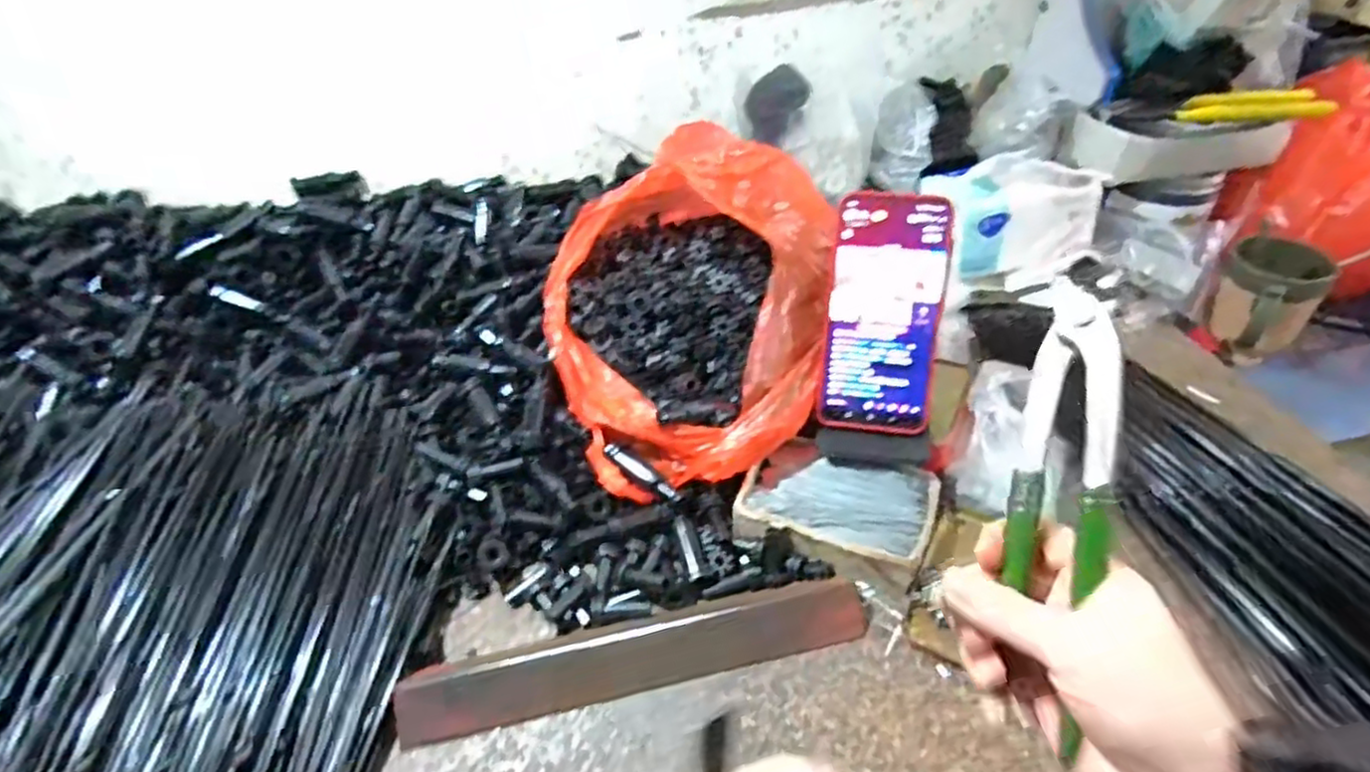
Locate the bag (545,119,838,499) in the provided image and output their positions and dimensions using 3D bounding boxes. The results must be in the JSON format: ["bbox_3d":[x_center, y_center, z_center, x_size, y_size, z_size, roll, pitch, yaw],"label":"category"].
[{"bbox_3d":[0.004,-0.068,0.547,0.206,0.152,0.273,5,43,10],"label":"bag"}]

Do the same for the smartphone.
[{"bbox_3d":[0.139,-0.050,0.493,0.081,0.162,0.009,5,10,12],"label":"smartphone"}]

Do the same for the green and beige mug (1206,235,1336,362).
[{"bbox_3d":[0.557,-0.085,0.683,0.076,0.102,0.083,-35,50,-30],"label":"green and beige mug"}]

